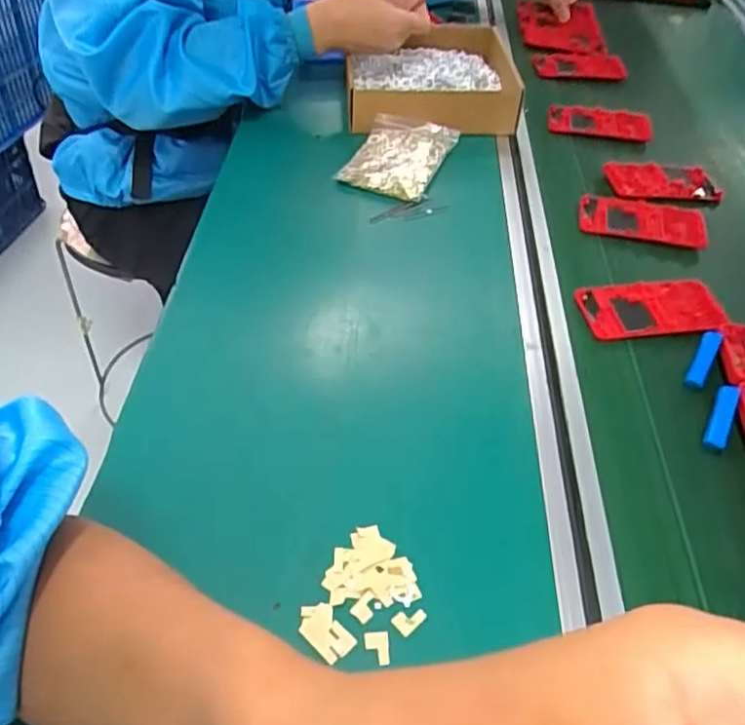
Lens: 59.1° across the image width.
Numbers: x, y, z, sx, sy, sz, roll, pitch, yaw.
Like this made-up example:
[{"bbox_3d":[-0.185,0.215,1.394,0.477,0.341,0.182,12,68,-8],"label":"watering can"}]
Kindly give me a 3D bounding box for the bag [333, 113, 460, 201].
[{"bbox_3d":[0.028,-0.230,0.722,0.096,0.020,0.136,18,47,10],"label":"bag"}]

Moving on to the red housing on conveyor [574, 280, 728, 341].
[{"bbox_3d":[0.248,-0.046,0.578,0.129,0.009,0.069,-2,46,-9],"label":"red housing on conveyor"}]

